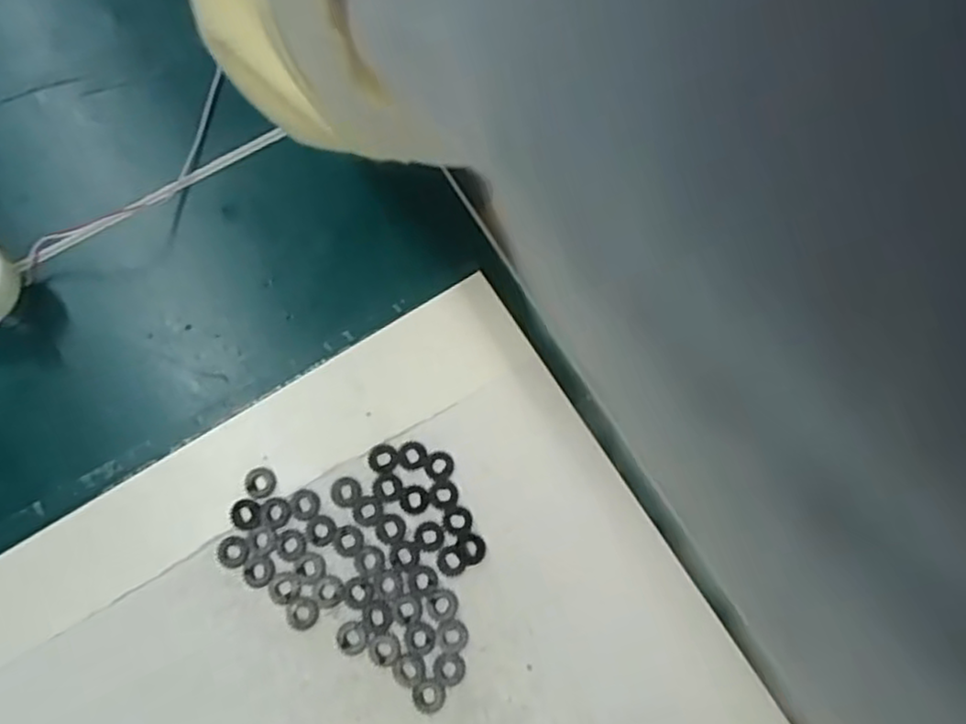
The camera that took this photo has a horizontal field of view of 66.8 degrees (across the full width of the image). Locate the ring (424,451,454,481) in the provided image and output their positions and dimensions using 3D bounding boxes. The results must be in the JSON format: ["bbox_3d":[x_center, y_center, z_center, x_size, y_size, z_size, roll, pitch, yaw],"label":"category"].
[{"bbox_3d":[-0.015,0.036,0.255,0.010,0.004,0.010,0,74,1],"label":"ring"}]

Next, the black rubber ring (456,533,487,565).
[{"bbox_3d":[-0.004,0.062,0.245,0.009,0.004,0.010,-30,76,-7],"label":"black rubber ring"}]

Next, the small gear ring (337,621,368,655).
[{"bbox_3d":[-0.043,0.091,0.240,0.010,0.004,0.010,0,74,1],"label":"small gear ring"}]

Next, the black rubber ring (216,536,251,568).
[{"bbox_3d":[-0.085,0.064,0.248,0.011,0.004,0.010,0,74,1],"label":"black rubber ring"}]

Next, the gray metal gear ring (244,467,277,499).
[{"bbox_3d":[-0.078,0.042,0.254,0.011,0.004,0.011,0,74,1],"label":"gray metal gear ring"}]

